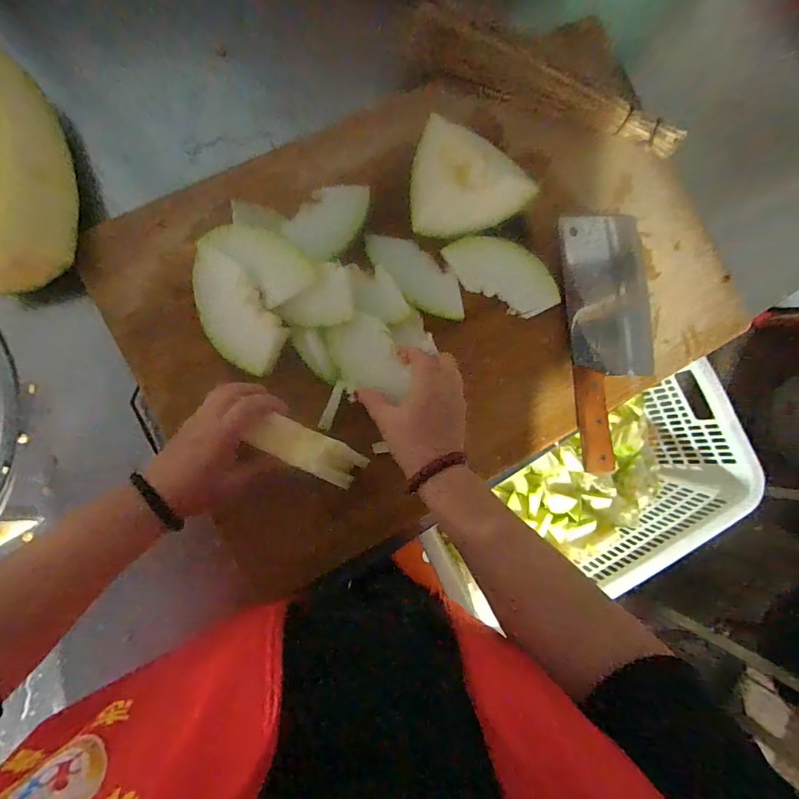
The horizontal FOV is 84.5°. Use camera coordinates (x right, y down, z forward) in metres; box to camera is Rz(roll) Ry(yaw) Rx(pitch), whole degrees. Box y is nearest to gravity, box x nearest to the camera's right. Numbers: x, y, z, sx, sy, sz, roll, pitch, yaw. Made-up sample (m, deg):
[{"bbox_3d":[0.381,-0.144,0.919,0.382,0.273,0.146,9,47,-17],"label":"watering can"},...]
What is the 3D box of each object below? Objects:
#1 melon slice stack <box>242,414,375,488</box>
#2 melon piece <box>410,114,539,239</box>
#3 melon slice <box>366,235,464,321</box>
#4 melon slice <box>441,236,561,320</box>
[{"bbox_3d":[-0.081,0.048,0.407,0.109,0.027,0.035,25,84,-17],"label":"melon slice stack"},{"bbox_3d":[0.059,-0.217,0.460,0.132,0.067,0.103,35,82,-3],"label":"melon piece"},{"bbox_3d":[0.020,-0.136,0.480,0.128,0.009,0.057,39,82,-2],"label":"melon slice"},{"bbox_3d":[0.117,-0.142,0.497,0.134,0.012,0.062,28,84,-7],"label":"melon slice"}]

